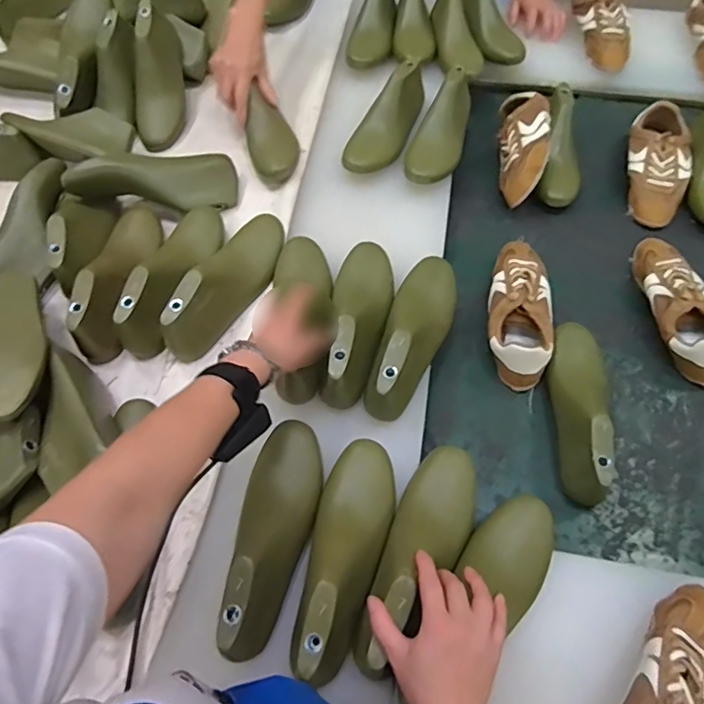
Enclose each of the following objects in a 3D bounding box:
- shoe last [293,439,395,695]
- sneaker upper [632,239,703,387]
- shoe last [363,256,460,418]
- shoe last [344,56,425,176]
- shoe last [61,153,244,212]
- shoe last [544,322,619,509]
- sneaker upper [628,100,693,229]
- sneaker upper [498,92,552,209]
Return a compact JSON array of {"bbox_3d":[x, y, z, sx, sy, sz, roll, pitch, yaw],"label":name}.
[{"bbox_3d":[-0.006,0.205,0.526,0.079,0.082,0.238,12,52,8],"label":"shoe last"},{"bbox_3d":[0.458,-0.070,0.729,0.083,0.074,0.237,-2,63,2],"label":"sneaker upper"},{"bbox_3d":[0.080,-0.037,0.650,0.082,0.079,0.260,15,65,10],"label":"shoe last"},{"bbox_3d":[0.062,-0.389,0.838,0.084,0.079,0.218,19,66,12],"label":"shoe last"},{"bbox_3d":[-0.291,-0.248,0.764,0.238,0.071,0.076,-5,61,-21],"label":"shoe last"},{"bbox_3d":[0.285,0.062,0.652,0.061,0.084,0.241,10,64,8],"label":"shoe last"},{"bbox_3d":[0.508,-0.313,0.859,0.100,0.059,0.221,19,66,12],"label":"sneaker upper"},{"bbox_3d":[0.280,-0.332,0.859,0.074,0.082,0.204,10,64,8],"label":"sneaker upper"}]

